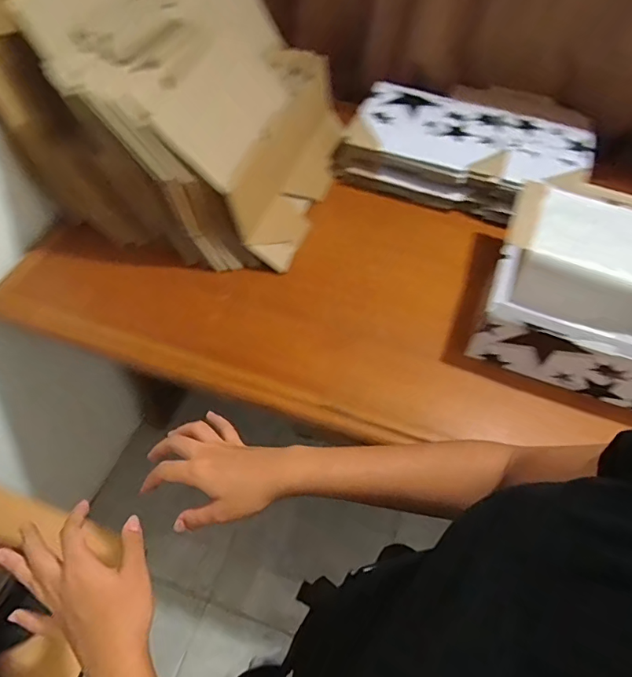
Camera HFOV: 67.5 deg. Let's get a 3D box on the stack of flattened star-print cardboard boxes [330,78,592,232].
[{"bbox_3d":[0.277,-0.348,0.913,0.446,0.110,0.219,19,56,9],"label":"stack of flattened star-print cardboard boxes"}]

